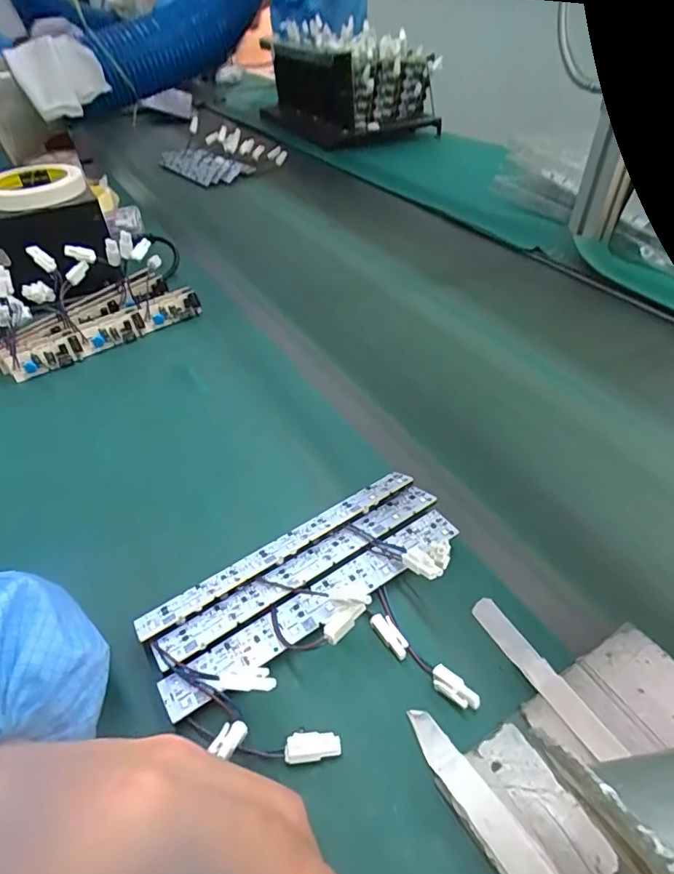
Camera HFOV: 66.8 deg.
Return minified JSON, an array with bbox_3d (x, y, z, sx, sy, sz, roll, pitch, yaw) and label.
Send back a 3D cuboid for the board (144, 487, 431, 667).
[{"bbox_3d":[-0.017,0.077,0.309,0.190,0.006,0.020,-26,48,-24],"label":"board"}]

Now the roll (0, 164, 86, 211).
[{"bbox_3d":[-0.334,-0.274,0.562,0.112,0.025,0.093,23,47,21],"label":"roll"}]

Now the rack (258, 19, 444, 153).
[{"bbox_3d":[0.015,-0.811,1.167,0.253,0.175,0.394,-22,48,-23],"label":"rack"}]

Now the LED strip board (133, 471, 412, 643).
[{"bbox_3d":[-0.032,0.065,0.317,0.188,0.008,0.019,-26,48,-25],"label":"LED strip board"}]

